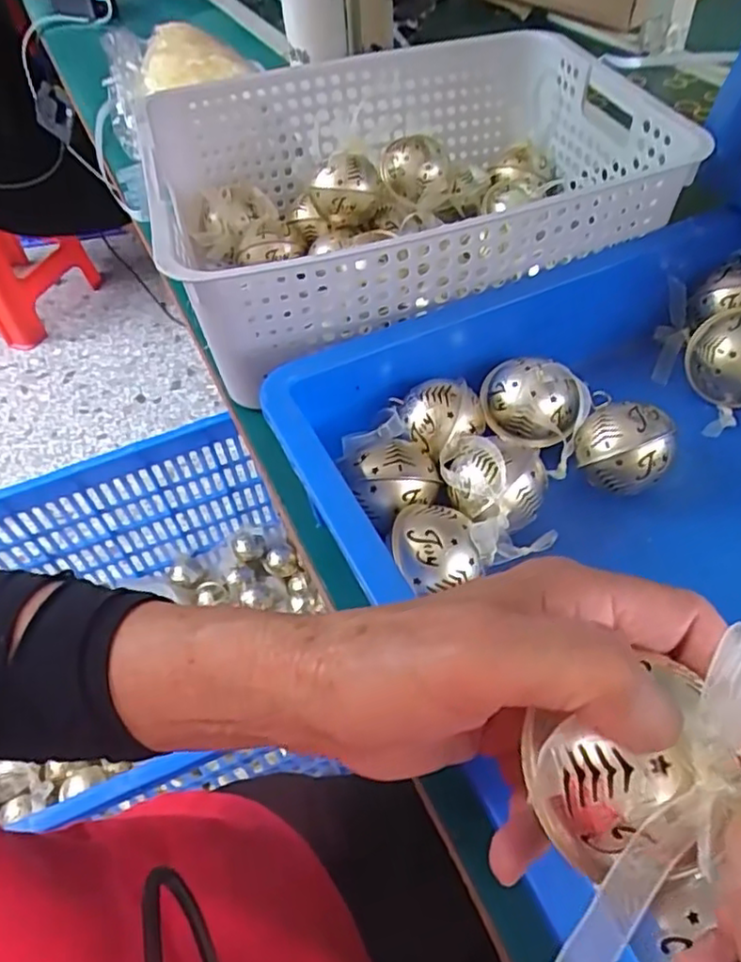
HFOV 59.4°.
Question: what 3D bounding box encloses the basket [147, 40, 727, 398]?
[{"bbox_3d":[0.024,-0.217,0.471,0.333,0.112,0.260,-14,50,-7],"label":"basket"}]

